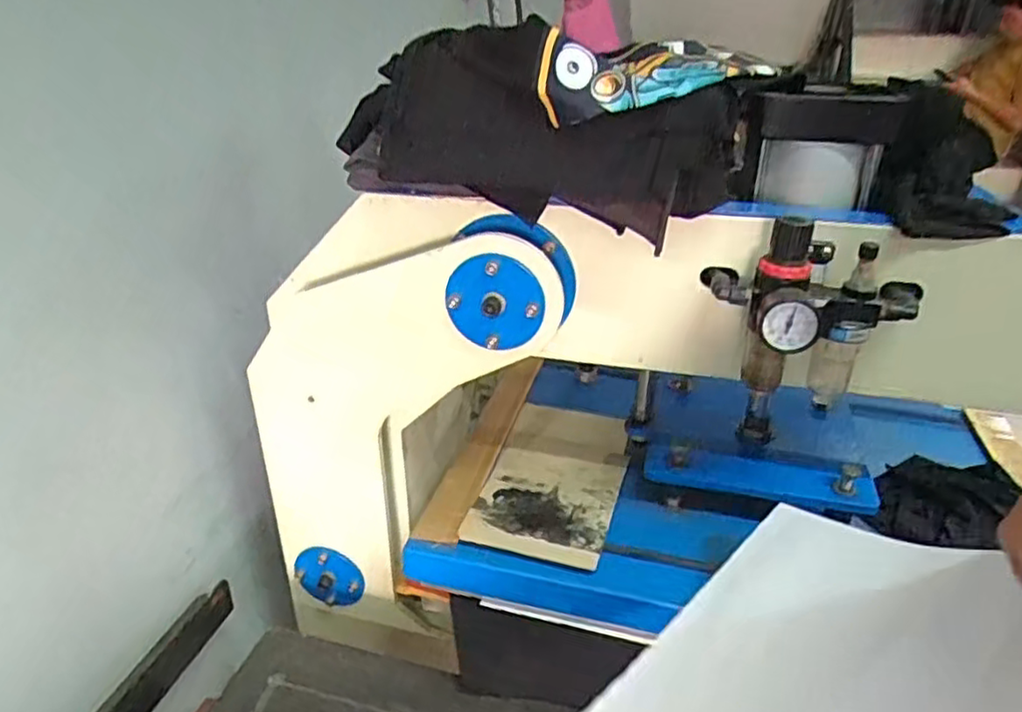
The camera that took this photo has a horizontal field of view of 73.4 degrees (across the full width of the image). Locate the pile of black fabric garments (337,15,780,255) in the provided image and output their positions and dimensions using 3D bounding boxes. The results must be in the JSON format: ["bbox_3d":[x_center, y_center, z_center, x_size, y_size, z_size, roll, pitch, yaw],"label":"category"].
[{"bbox_3d":[0.037,-0.188,0.553,0.311,0.122,0.192,10,30,19],"label":"pile of black fabric garments"}]

